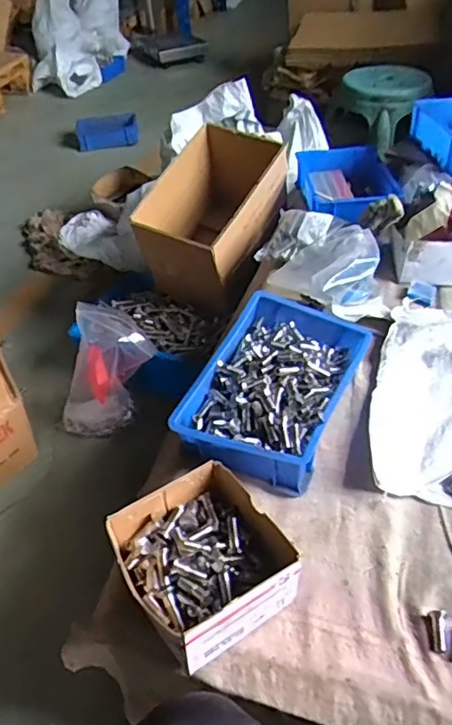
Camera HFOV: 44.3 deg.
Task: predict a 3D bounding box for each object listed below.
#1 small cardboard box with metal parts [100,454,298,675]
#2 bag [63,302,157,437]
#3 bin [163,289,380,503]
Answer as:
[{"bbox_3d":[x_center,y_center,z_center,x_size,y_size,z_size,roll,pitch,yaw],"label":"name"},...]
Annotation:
[{"bbox_3d":[-0.022,0.197,0.550,0.134,0.084,0.146,-28,47,-23],"label":"small cardboard box with metal parts"},{"bbox_3d":[-0.238,0.026,1.076,0.190,0.226,0.127,-22,45,-18],"label":"bag"},{"bbox_3d":[0.065,0.031,0.711,0.176,0.089,0.253,15,46,22],"label":"bin"}]

